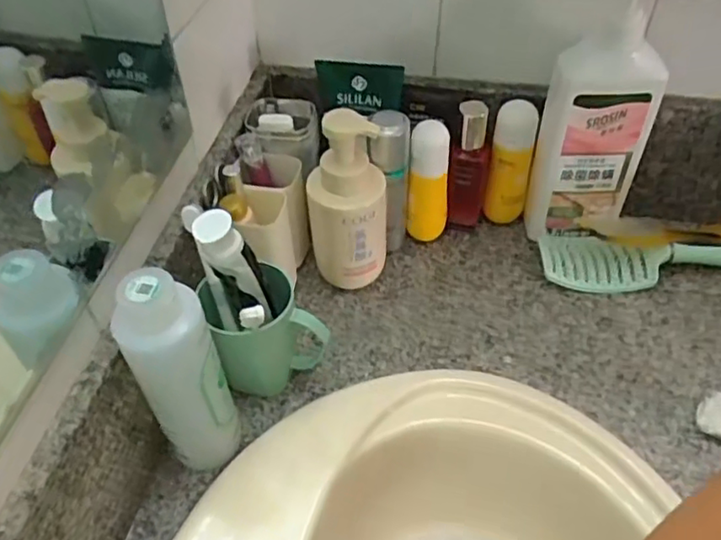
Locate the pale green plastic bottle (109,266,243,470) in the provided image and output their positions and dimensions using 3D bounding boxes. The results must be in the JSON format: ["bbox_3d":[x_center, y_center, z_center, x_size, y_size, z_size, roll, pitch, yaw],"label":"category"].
[{"bbox_3d":[-0.137,0.086,0.494,0.063,0.215,0.047,-20,50,-16],"label":"pale green plastic bottle"}]

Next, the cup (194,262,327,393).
[{"bbox_3d":[-0.086,0.059,0.576,0.098,0.116,0.073,-18,50,-14],"label":"cup"}]

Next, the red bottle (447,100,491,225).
[{"bbox_3d":[0.120,-0.108,0.691,0.043,0.160,0.036,7,48,8],"label":"red bottle"}]

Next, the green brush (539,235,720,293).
[{"bbox_3d":[0.321,-0.006,0.677,0.252,0.033,0.064,4,48,6],"label":"green brush"}]

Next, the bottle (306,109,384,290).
[{"bbox_3d":[-0.011,-0.058,0.631,0.077,0.208,0.063,-1,48,1],"label":"bottle"}]

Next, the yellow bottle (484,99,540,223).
[{"bbox_3d":[0.166,-0.112,0.711,0.045,0.154,0.038,6,48,7],"label":"yellow bottle"}]

